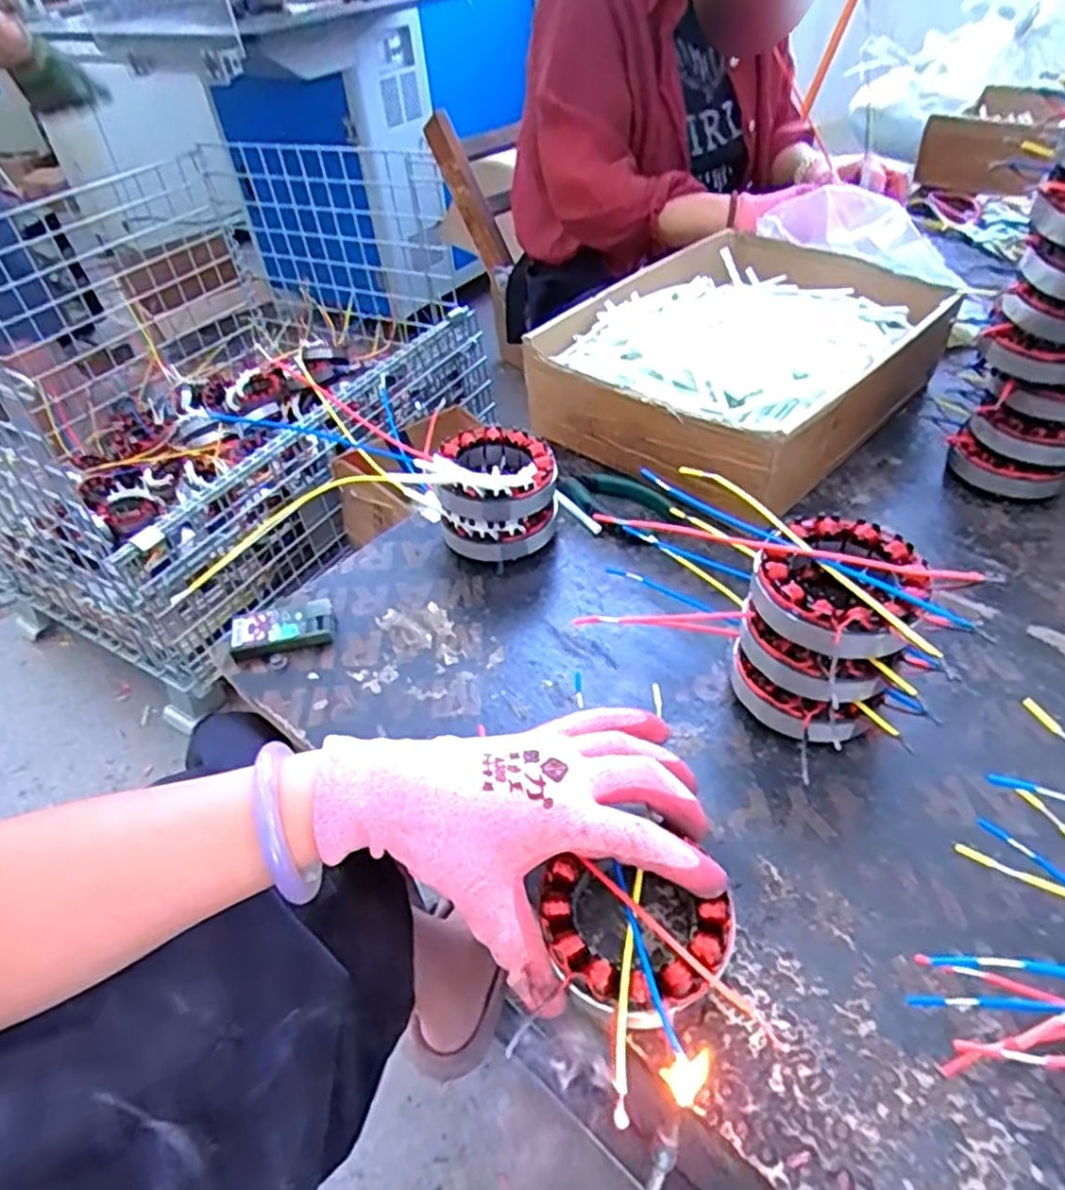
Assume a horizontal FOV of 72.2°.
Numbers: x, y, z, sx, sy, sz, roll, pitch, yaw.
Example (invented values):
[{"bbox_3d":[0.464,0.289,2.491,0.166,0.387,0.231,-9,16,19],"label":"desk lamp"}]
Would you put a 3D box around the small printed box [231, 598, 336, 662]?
[{"bbox_3d":[-0.171,0.023,0.500,0.068,0.016,0.031,-12,45,-7],"label":"small printed box"}]

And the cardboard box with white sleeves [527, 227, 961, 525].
[{"bbox_3d":[0.185,-0.205,0.633,0.327,0.091,0.234,-37,53,-27],"label":"cardboard box with white sleeves"}]

